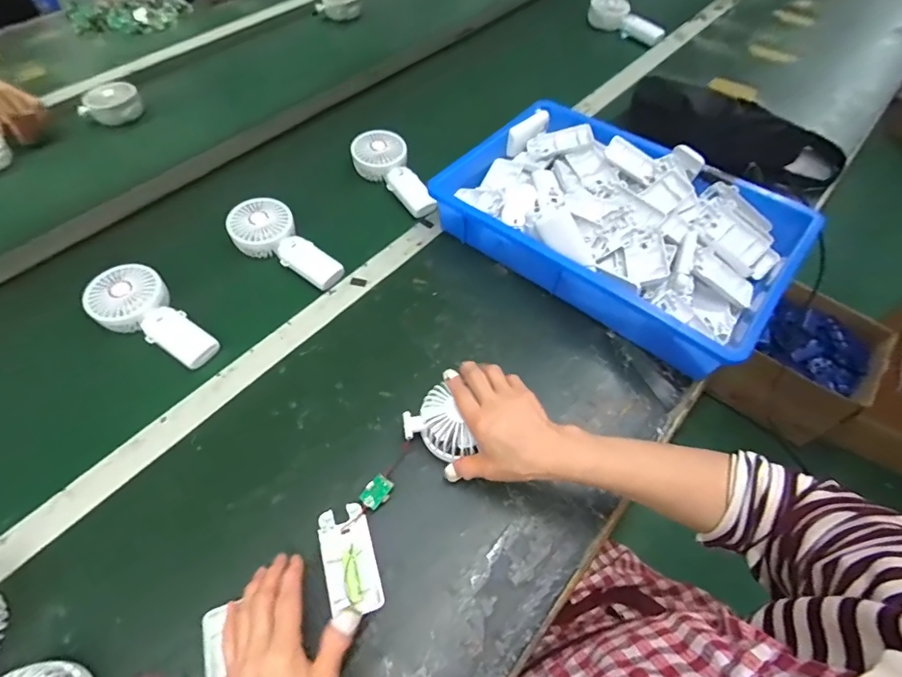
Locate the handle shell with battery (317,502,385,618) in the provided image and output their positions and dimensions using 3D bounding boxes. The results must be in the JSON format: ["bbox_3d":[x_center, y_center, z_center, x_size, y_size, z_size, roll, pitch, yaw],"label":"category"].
[{"bbox_3d":[-0.094,0.204,0.423,0.046,0.009,0.093,-16,57,-10],"label":"handle shell with battery"}]

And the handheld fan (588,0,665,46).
[{"bbox_3d":[0.413,-0.756,1.071,0.070,0.052,0.193,-38,64,-22],"label":"handheld fan"}]

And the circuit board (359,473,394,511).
[{"bbox_3d":[-0.074,0.154,0.458,0.023,0.008,0.032,36,63,22],"label":"circuit board"}]

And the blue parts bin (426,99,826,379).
[{"bbox_3d":[0.223,-0.162,0.627,0.433,0.086,0.291,34,63,21],"label":"blue parts bin"}]

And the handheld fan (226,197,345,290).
[{"bbox_3d":[-0.236,-0.131,0.664,0.185,0.043,0.085,36,63,8],"label":"handheld fan"}]

